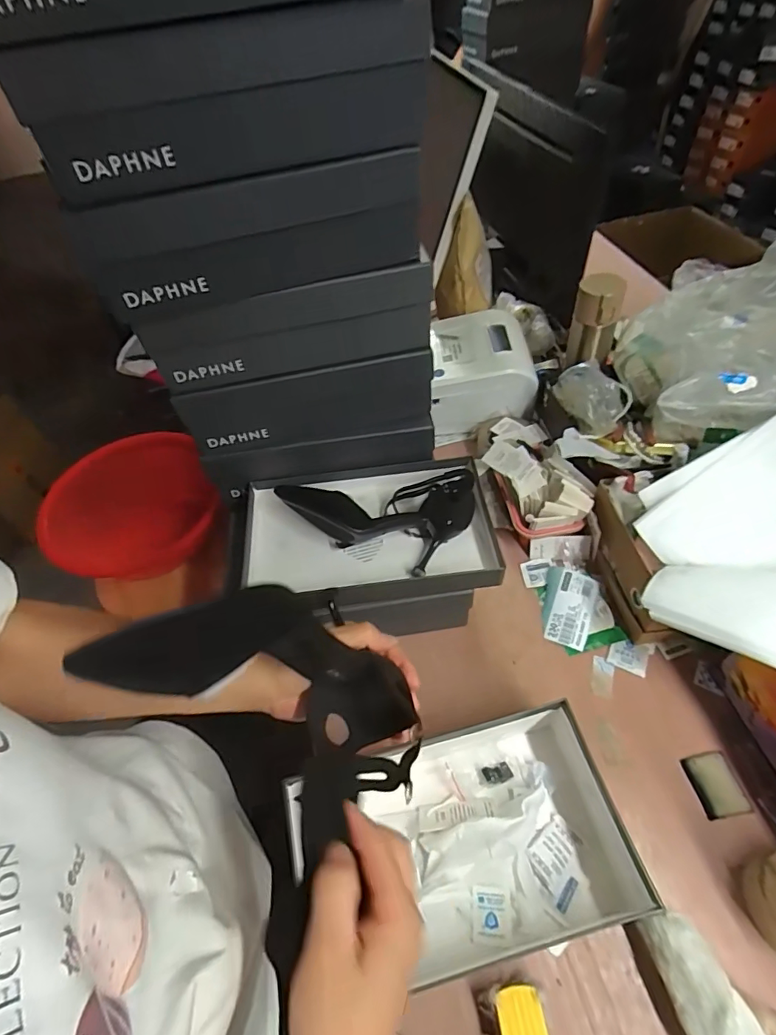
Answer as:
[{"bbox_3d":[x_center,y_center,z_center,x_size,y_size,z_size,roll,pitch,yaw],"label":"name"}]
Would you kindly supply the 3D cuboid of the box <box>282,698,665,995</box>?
[{"bbox_3d":[0.067,0.313,0.479,0.295,0.083,0.186,-14,53,-5],"label":"box"}]

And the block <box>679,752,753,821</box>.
[{"bbox_3d":[0.347,0.282,0.524,0.046,0.013,0.059,-11,52,-3],"label":"block"}]

